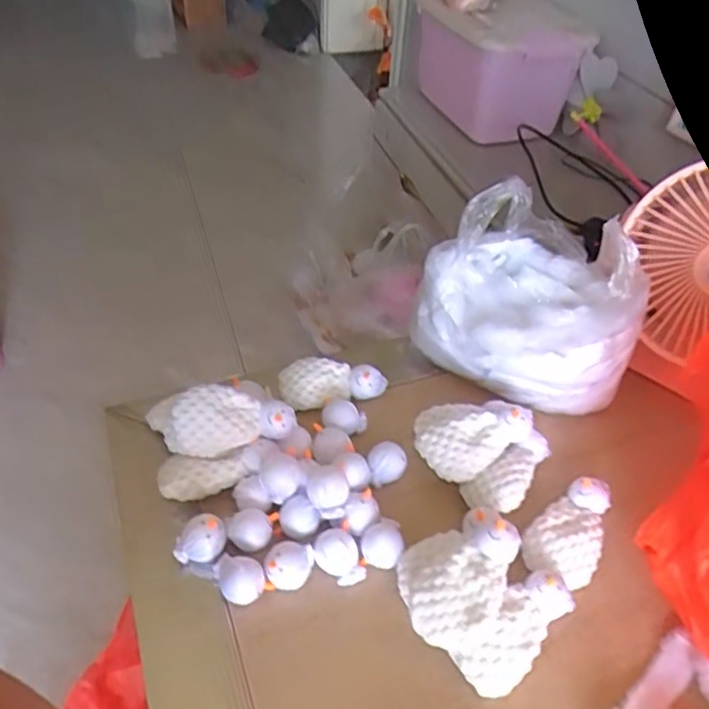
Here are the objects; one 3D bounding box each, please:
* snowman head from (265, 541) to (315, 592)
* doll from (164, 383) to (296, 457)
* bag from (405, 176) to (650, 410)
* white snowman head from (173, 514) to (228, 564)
[{"bbox_3d":[-0.038,0.124,0.363,0.025,0.025,0.026,3,44,-3],"label":"snowman head"},{"bbox_3d":[-0.078,0.040,0.389,0.078,0.037,0.027,-9,45,-15],"label":"doll"},{"bbox_3d":[0.128,-0.041,0.443,0.128,0.139,0.124,-13,46,-18],"label":"bag"},{"bbox_3d":[-0.090,0.112,0.369,0.027,0.027,0.022,14,44,9],"label":"white snowman head"}]

